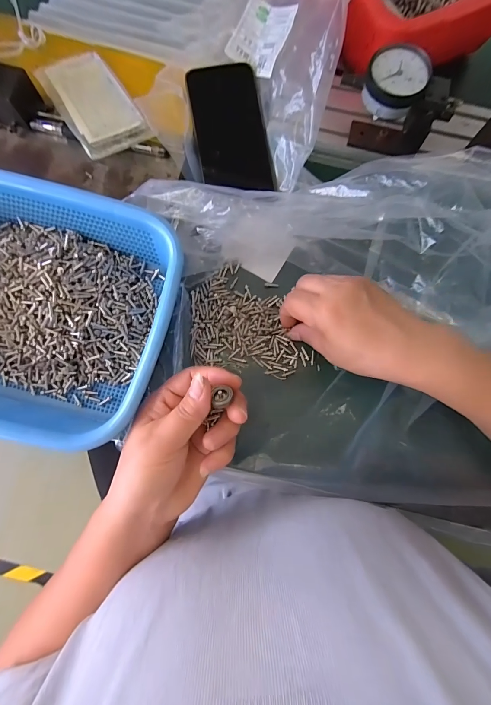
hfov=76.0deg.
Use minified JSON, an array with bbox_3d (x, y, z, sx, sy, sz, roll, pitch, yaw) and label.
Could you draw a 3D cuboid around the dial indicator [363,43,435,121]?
[{"bbox_3d":[0.135,-0.244,0.285,0.053,0.021,0.053,0,80,-1],"label":"dial indicator"}]

